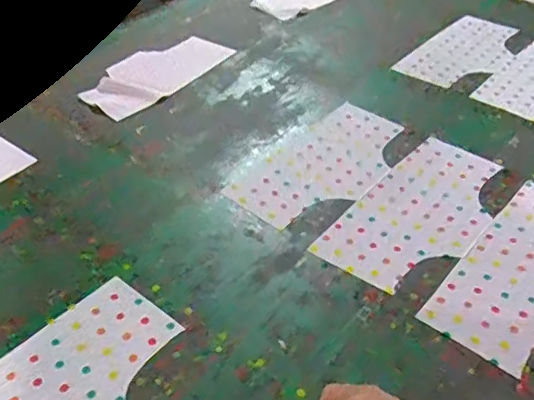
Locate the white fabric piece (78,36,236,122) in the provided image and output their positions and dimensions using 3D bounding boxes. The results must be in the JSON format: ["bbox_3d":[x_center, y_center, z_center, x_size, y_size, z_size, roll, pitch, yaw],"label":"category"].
[{"bbox_3d":[-0.212,-0.252,1.124,0.164,0.017,0.312,29,48,30],"label":"white fabric piece"}]

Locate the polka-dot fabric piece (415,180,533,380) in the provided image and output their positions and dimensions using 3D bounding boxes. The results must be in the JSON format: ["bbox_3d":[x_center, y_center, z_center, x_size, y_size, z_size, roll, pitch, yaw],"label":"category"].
[{"bbox_3d":[0.347,0.088,0.726,0.165,0.007,0.317,29,48,30],"label":"polka-dot fabric piece"}]

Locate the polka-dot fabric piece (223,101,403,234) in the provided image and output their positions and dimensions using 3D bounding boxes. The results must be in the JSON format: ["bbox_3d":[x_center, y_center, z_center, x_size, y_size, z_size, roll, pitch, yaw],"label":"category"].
[{"bbox_3d":[0.092,-0.064,0.909,0.182,0.011,0.319,27,47,29],"label":"polka-dot fabric piece"}]

